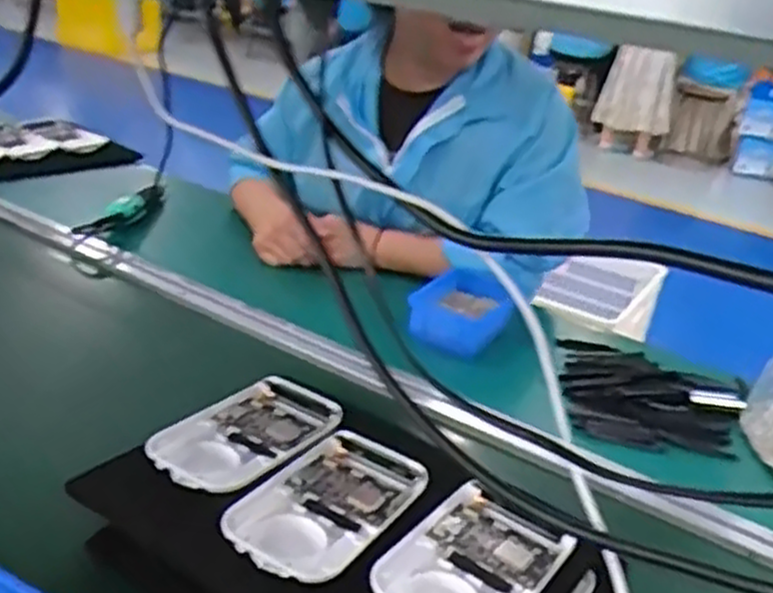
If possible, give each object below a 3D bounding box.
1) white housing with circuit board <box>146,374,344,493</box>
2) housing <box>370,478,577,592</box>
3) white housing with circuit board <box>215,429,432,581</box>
[{"bbox_3d":[-0.117,0.115,0.669,0.098,0.018,0.162,20,28,30],"label":"white housing with circuit board"},{"bbox_3d":[0.064,0.183,0.563,0.097,0.010,0.157,21,28,31],"label":"housing"},{"bbox_3d":[-0.042,0.152,0.600,0.097,0.010,0.166,19,27,28],"label":"white housing with circuit board"}]

